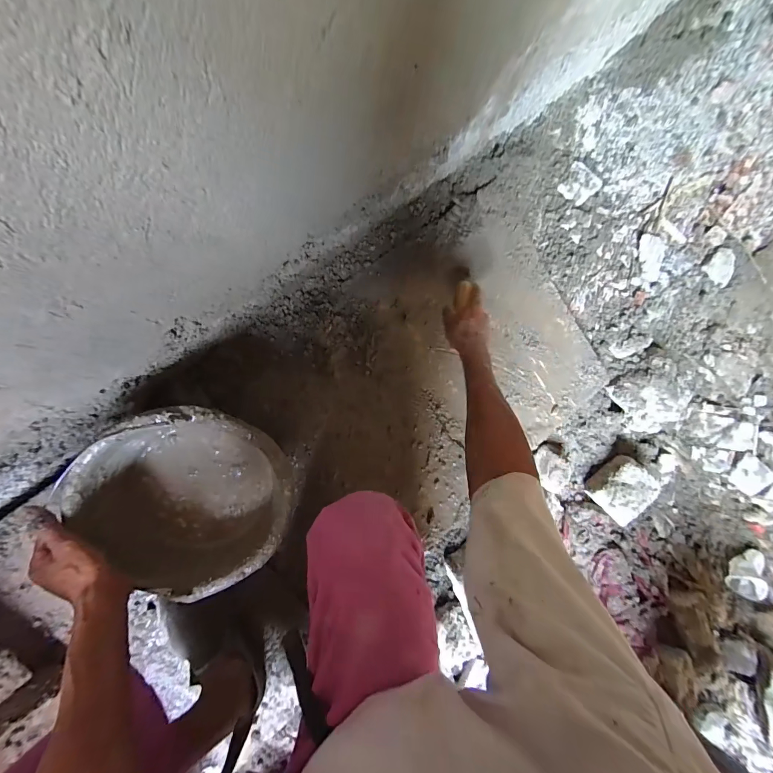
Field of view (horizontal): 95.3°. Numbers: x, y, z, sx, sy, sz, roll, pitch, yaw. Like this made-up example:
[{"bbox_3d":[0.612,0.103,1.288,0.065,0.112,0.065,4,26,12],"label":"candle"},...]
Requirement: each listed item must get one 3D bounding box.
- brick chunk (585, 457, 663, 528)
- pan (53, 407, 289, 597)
[{"bbox_3d":[0.514,0.225,0.769,0.094,0.079,0.125,40,84,-3],"label":"brick chunk"},{"bbox_3d":[-0.268,0.159,0.485,0.266,0.112,0.239,-42,92,-7],"label":"pan"}]

